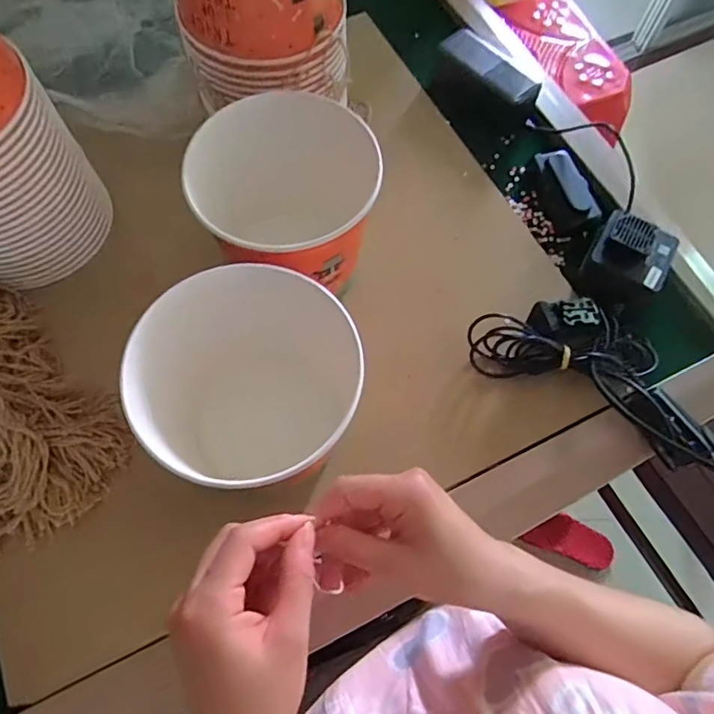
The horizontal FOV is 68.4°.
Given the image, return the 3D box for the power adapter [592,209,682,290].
[{"bbox_3d":[0.273,-0.099,0.521,0.072,0.045,0.074,28,68,11],"label":"power adapter"}]

